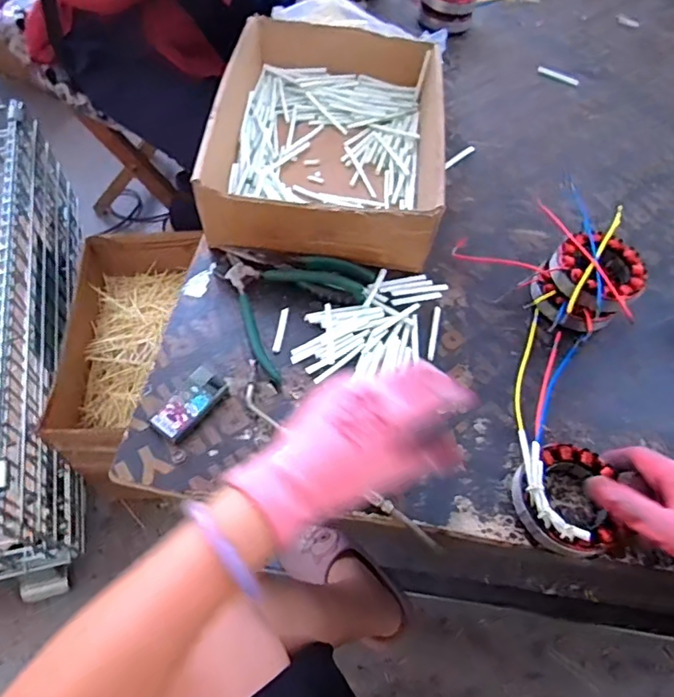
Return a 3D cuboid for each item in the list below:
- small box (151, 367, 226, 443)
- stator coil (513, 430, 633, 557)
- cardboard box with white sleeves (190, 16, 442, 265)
[{"bbox_3d":[-0.130,0.049,0.466,0.036,0.013,0.070,29,61,13],"label":"small box"},{"bbox_3d":[0.189,0.119,0.427,0.088,0.035,0.091,1,59,-1],"label":"stator coil"},{"bbox_3d":[-0.004,-0.244,0.618,0.239,0.102,0.330,6,59,2],"label":"cardboard box with white sleeves"}]

